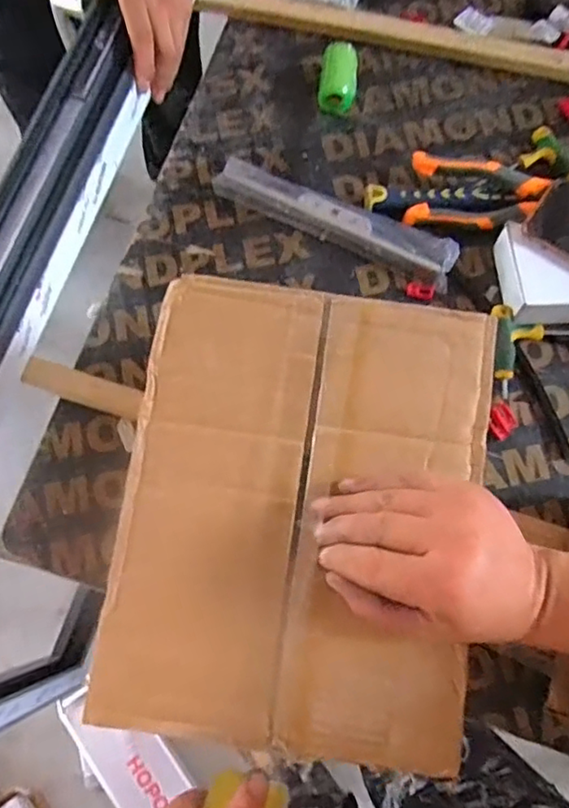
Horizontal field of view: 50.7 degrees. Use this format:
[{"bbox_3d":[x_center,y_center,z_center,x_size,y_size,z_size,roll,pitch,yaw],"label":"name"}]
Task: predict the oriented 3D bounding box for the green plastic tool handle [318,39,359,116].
[{"bbox_3d":[0.059,-0.351,0.652,0.040,0.028,0.076,5,74,2],"label":"green plastic tool handle"}]

